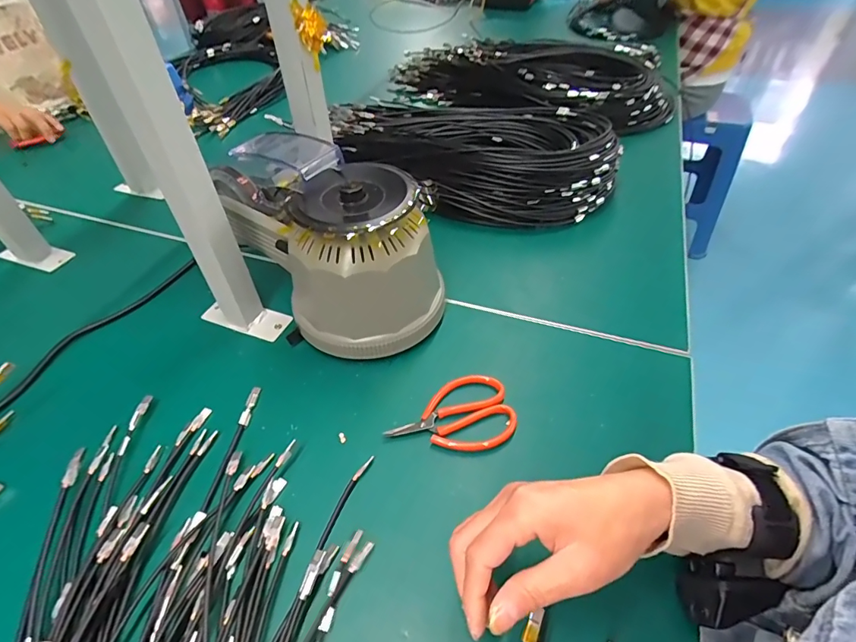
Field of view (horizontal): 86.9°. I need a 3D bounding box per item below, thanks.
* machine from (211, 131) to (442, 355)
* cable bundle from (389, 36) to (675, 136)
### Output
[{"bbox_3d":[-0.103,-0.088,0.477,0.146,0.151,0.249,-30,52,-25],"label":"machine"},{"bbox_3d":[0.192,-0.508,0.921,0.587,0.050,0.304,24,52,22],"label":"cable bundle"}]

